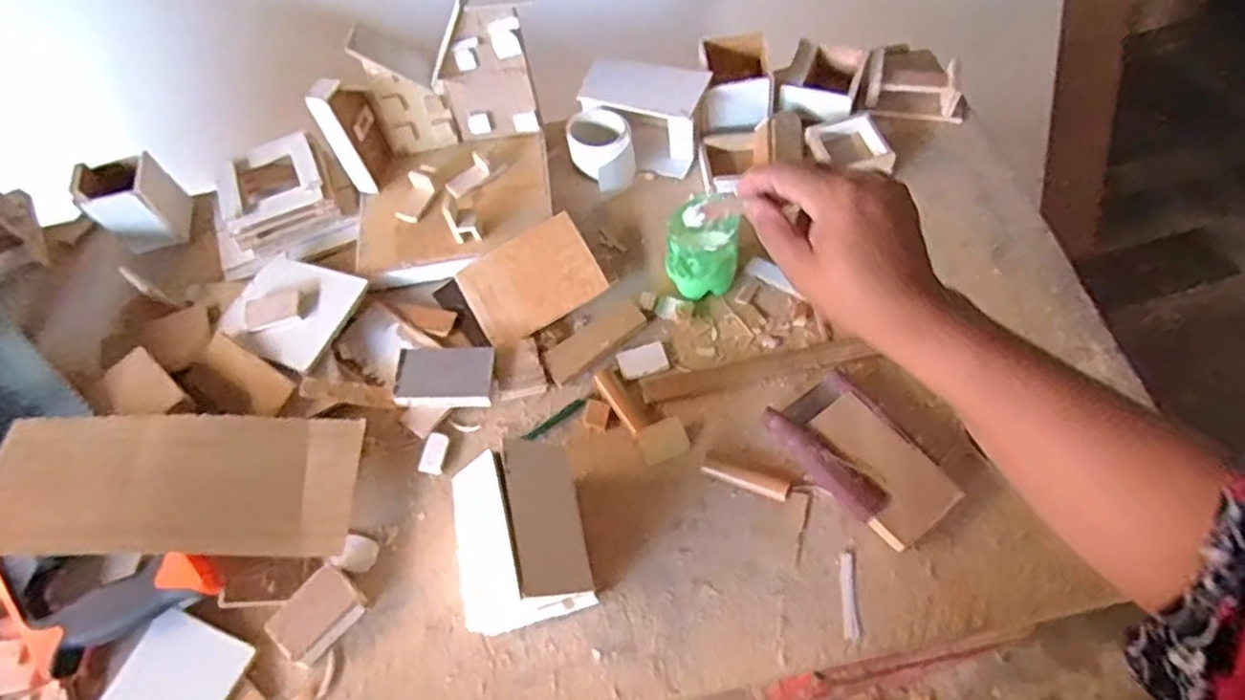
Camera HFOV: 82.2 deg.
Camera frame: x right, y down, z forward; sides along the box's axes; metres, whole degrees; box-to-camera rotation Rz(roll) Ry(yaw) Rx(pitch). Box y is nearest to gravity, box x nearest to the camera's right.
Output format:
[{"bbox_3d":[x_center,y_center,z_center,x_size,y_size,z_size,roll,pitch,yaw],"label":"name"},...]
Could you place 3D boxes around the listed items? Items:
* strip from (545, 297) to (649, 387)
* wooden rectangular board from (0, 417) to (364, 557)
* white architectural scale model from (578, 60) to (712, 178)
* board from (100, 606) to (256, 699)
[{"bbox_3d":[-0.023,-0.008,0.582,0.091,0.009,0.032,-36,65,-16],"label":"strip"},{"bbox_3d":[-0.318,0.094,0.507,0.241,0.010,0.096,2,64,-8],"label":"wooden rectangular board"},{"bbox_3d":[0.020,-0.222,0.673,0.113,0.073,0.069,15,63,15],"label":"white architectural scale model"},{"bbox_3d":[-0.299,0.227,0.470,0.076,0.008,0.090,20,63,14],"label":"board"}]

